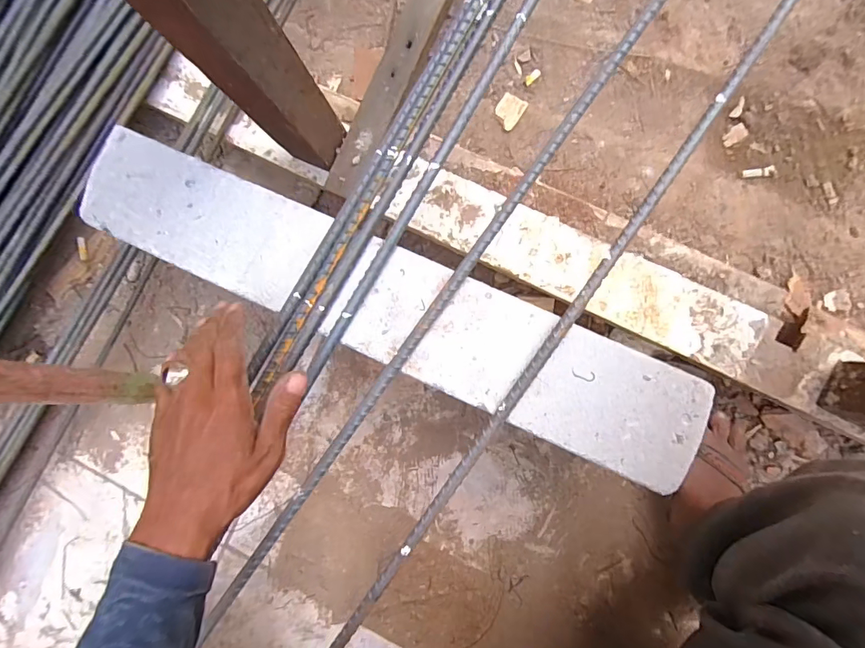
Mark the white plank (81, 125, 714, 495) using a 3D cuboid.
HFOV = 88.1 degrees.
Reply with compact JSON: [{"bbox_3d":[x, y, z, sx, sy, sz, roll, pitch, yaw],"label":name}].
[{"bbox_3d":[-0.054,-0.026,0.393,0.580,0.016,0.099,25,89,8],"label":"white plank"}]

